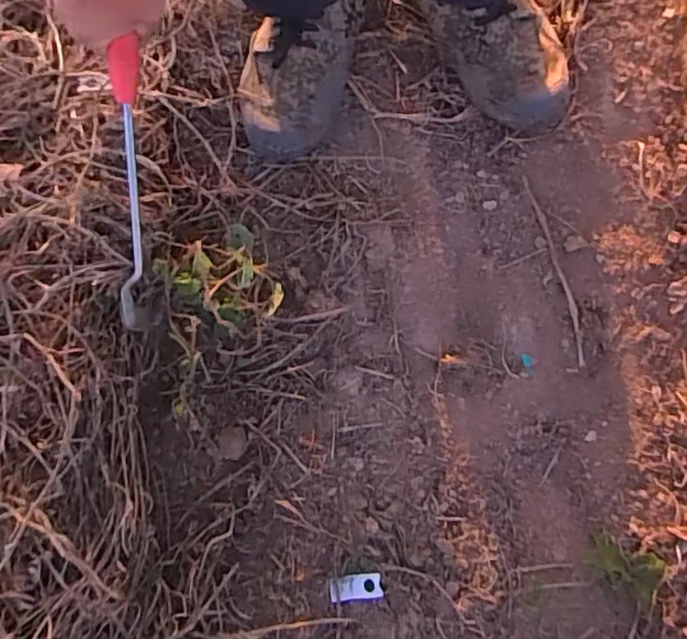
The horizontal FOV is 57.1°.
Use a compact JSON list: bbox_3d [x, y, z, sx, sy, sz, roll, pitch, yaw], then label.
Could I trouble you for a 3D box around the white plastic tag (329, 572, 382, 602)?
[{"bbox_3d":[0.011,0.243,0.572,0.046,0.006,0.022,-7,76,-2],"label":"white plastic tag"}]

